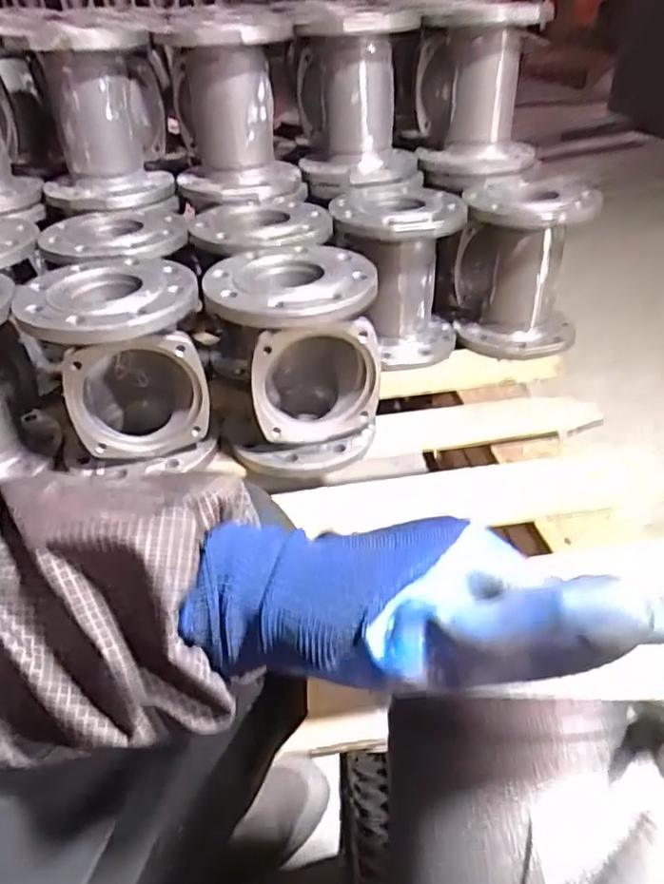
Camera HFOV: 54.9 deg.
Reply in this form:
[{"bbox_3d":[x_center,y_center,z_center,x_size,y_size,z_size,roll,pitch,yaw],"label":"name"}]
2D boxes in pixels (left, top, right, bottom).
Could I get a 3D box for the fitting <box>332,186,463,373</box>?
[{"bbox_3d":[0.097,-0.254,0.979,0.186,0.215,0.187,-5,38,-5],"label":"fitting"}]

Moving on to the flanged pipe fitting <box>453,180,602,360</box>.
[{"bbox_3d":[0.287,-0.255,0.972,0.172,0.239,0.166,0,38,1],"label":"flanged pipe fitting"}]

